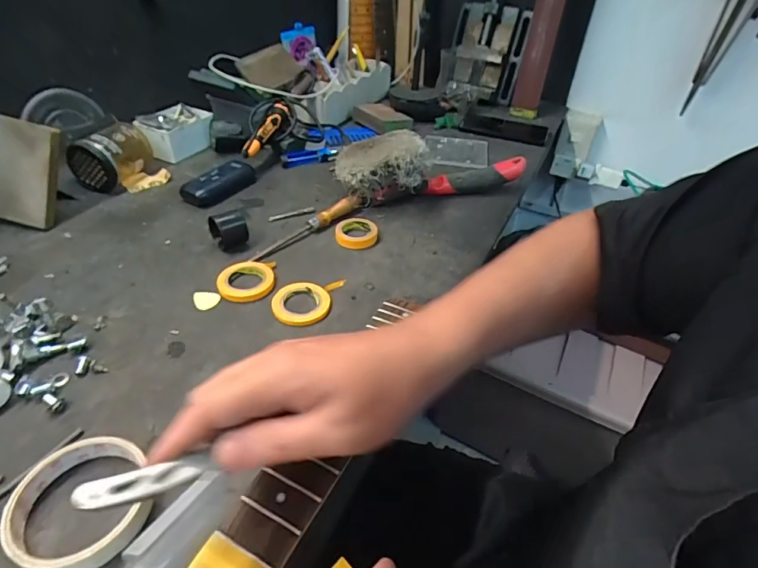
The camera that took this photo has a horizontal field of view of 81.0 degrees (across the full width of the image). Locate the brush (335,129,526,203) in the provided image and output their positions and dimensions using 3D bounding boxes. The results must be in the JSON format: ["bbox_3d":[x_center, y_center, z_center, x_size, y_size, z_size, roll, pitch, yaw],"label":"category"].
[{"bbox_3d":[0.075,-0.170,0.633,0.267,0.085,0.082,-13,43,-19],"label":"brush"}]

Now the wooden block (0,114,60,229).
[{"bbox_3d":[-0.441,-0.138,0.539,0.102,0.120,0.015,14,8,3],"label":"wooden block"}]

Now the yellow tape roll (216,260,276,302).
[{"bbox_3d":[-0.146,-0.006,0.487,0.060,0.011,0.060,2,40,-2],"label":"yellow tape roll"}]

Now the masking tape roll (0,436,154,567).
[{"bbox_3d":[-0.200,0.147,0.299,0.082,0.019,0.084,2,40,-2],"label":"masking tape roll"}]

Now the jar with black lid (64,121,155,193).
[{"bbox_3d":[-0.385,-0.187,0.637,0.067,0.070,0.099,7,40,4],"label":"jar with black lid"}]

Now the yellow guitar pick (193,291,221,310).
[{"bbox_3d":[-0.181,0.017,0.463,0.027,0.004,0.023,3,51,-6],"label":"yellow guitar pick"}]

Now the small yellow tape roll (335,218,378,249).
[{"bbox_3d":[-0.028,-0.065,0.557,0.052,0.014,0.052,2,40,-2],"label":"small yellow tape roll"}]

